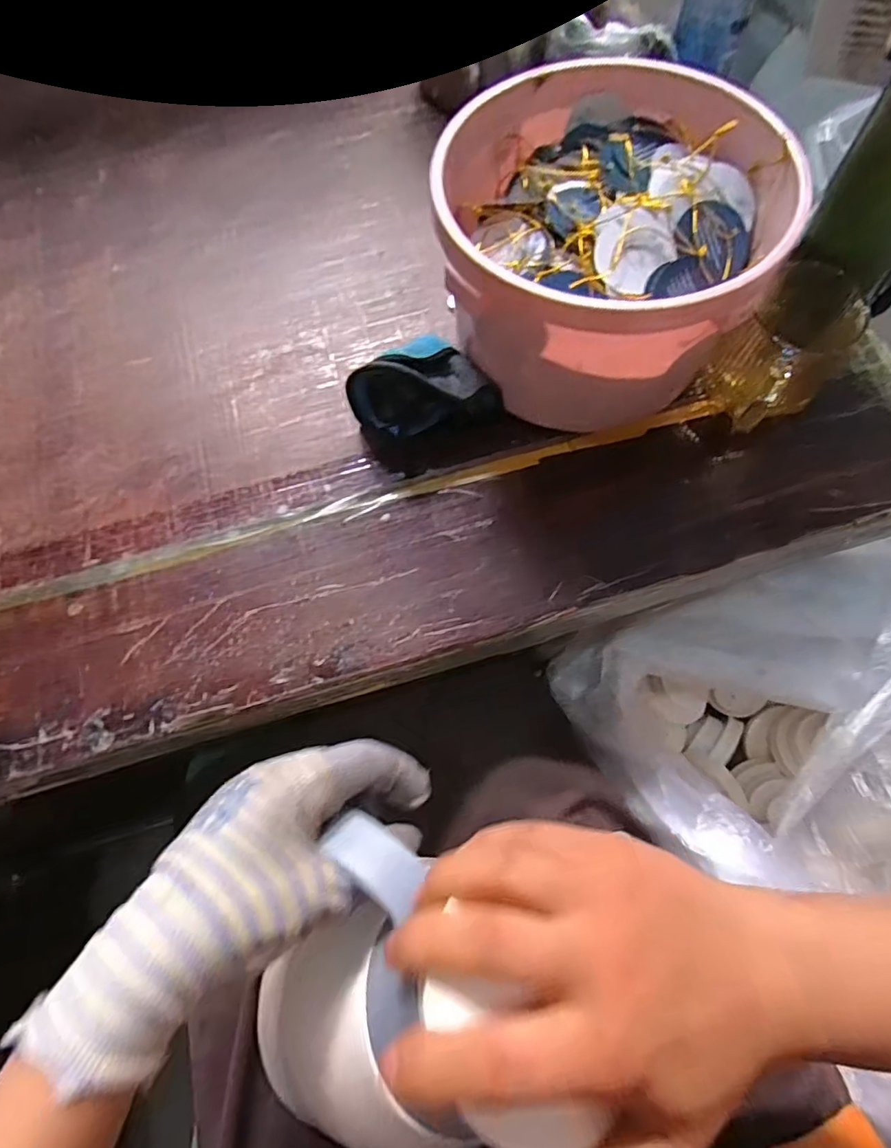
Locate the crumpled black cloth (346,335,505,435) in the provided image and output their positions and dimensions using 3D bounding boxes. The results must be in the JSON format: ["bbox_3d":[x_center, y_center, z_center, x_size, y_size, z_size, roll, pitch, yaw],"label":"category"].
[{"bbox_3d":[-0.018,-0.139,0.432,0.106,0.041,0.071,-16,70,-4],"label":"crumpled black cloth"}]

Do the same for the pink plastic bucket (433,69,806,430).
[{"bbox_3d":[0.106,-0.224,0.412,0.212,0.144,0.214,-1,69,2],"label":"pink plastic bucket"}]

